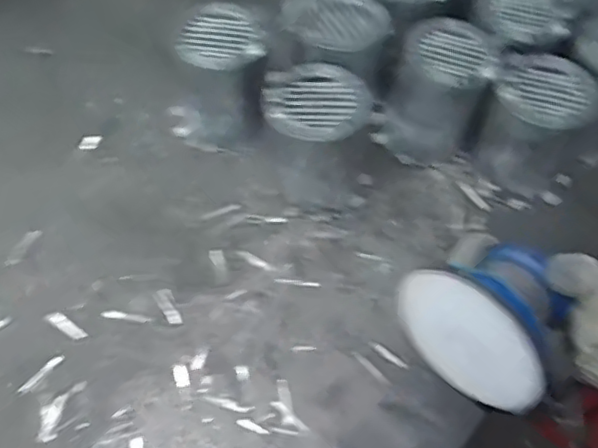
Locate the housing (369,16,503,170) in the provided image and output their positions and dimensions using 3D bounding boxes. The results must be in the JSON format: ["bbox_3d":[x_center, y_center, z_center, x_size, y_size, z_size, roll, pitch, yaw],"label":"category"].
[{"bbox_3d":[0.131,-0.127,0.623,0.087,0.116,0.083,14,56,6],"label":"housing"}]

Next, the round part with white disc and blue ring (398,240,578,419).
[{"bbox_3d":[0.138,0.061,0.455,0.110,0.104,0.075,38,62,20],"label":"round part with white disc and blue ring"}]

